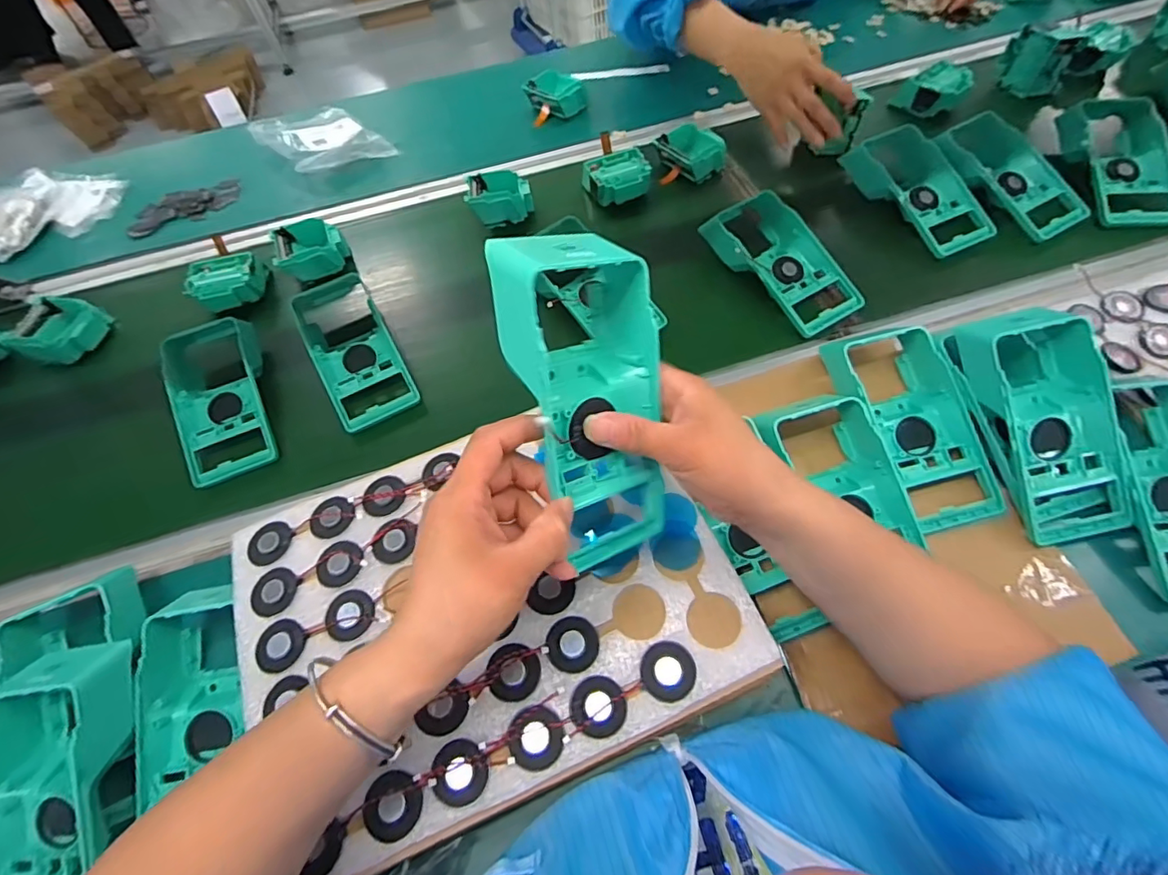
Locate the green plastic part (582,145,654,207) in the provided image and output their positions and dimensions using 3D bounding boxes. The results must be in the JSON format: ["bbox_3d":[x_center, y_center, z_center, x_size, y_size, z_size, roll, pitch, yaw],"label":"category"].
[{"bbox_3d":[0.044,-0.333,0.693,0.081,0.042,0.084,-18,59,-6],"label":"green plastic part"}]

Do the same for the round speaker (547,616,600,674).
[{"bbox_3d":[-0.007,0.134,0.346,0.032,0.004,0.033,-2,59,3],"label":"round speaker"}]

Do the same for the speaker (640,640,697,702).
[{"bbox_3d":[0.053,0.147,0.336,0.033,0.005,0.033,-2,59,3],"label":"speaker"}]

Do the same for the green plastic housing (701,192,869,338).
[{"bbox_3d":[0.213,-0.193,0.586,0.101,0.044,0.183,-28,61,-12],"label":"green plastic housing"}]

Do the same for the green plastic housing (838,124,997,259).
[{"bbox_3d":[0.395,-0.293,0.625,0.084,0.053,0.172,-25,60,-10],"label":"green plastic housing"}]

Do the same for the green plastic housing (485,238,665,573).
[{"bbox_3d":[0.005,-0.020,0.314,0.104,0.190,0.060,-28,25,-31],"label":"green plastic housing"}]

